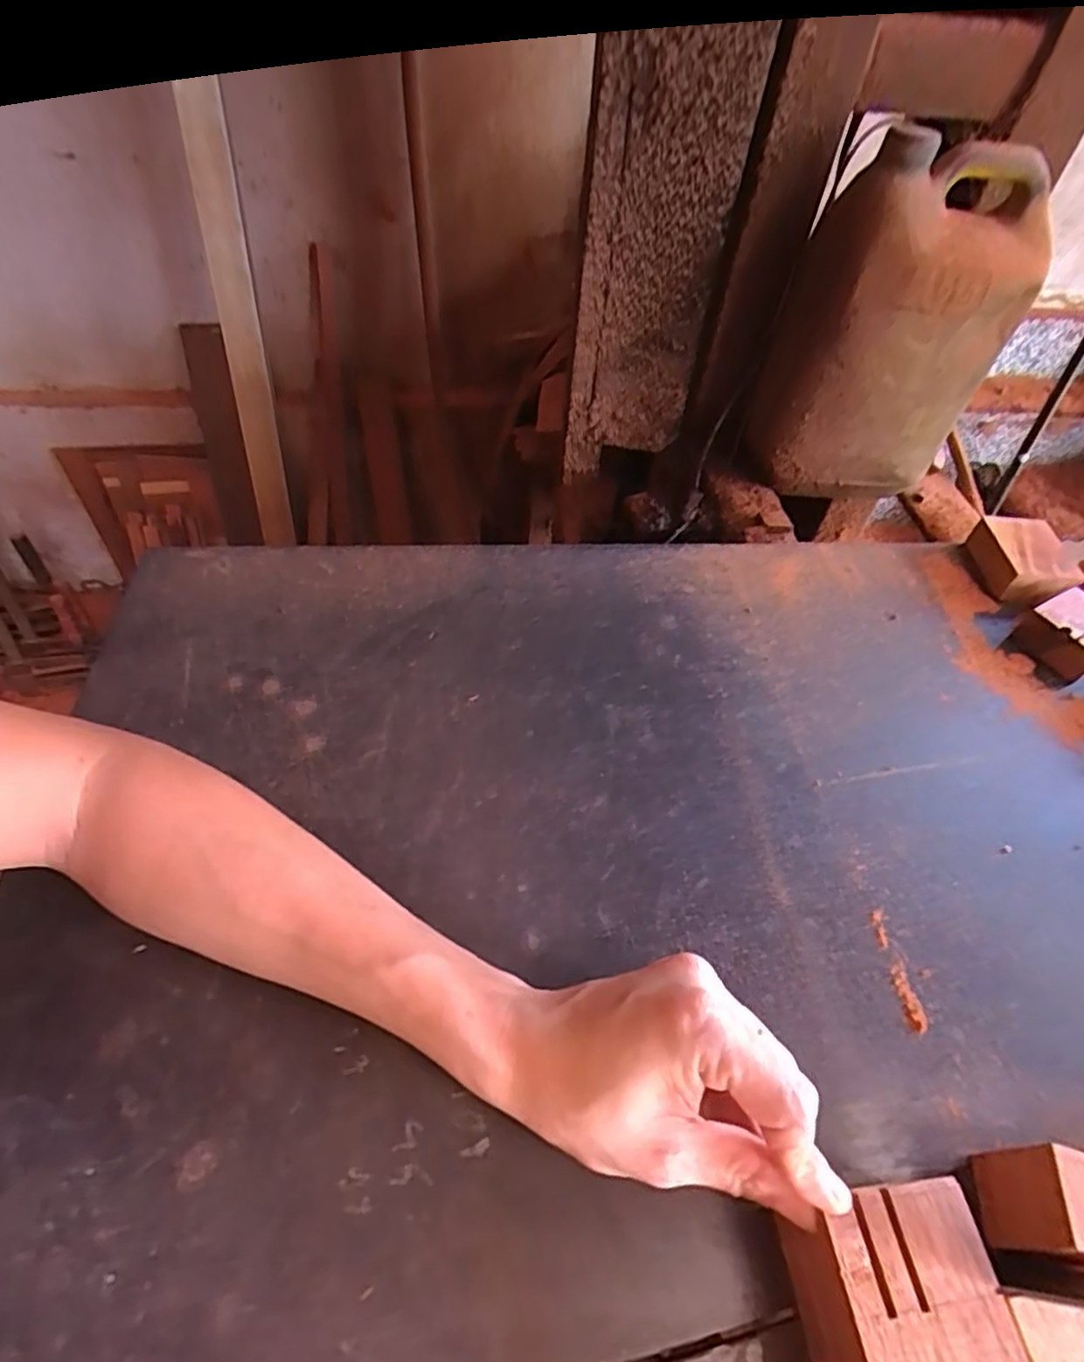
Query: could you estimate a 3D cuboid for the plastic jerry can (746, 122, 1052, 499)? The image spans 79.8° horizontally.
[{"bbox_3d":[0.312,-0.318,0.599,0.188,0.260,0.119,-2,52,-4],"label":"plastic jerry can"}]

